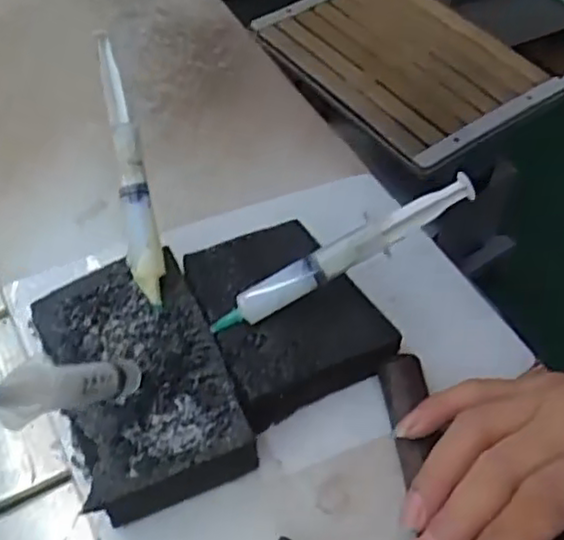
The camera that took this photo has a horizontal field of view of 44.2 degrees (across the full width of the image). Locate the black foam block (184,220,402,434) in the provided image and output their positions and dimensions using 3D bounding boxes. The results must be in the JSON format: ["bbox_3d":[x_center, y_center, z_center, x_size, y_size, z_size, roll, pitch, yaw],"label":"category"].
[{"bbox_3d":[0.003,0.025,0.382,0.090,0.037,0.103,-20,54,-18],"label":"black foam block"}]

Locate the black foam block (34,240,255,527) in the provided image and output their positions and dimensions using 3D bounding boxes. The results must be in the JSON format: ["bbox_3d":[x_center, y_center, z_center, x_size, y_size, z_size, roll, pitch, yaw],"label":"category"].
[{"bbox_3d":[-0.069,0.055,0.354,0.083,0.034,0.127,-17,53,-16],"label":"black foam block"}]

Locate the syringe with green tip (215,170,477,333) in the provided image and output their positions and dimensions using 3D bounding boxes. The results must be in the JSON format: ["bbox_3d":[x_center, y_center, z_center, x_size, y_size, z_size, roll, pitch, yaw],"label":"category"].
[{"bbox_3d":[0.031,-0.009,0.356,0.145,0.012,0.018,-29,57,1],"label":"syringe with green tip"}]

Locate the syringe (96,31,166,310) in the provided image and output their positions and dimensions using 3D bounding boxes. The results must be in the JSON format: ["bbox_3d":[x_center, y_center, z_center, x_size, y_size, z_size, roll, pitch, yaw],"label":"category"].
[{"bbox_3d":[-0.081,-0.054,0.366,0.017,0.013,0.146,-11,86,-9],"label":"syringe"}]

